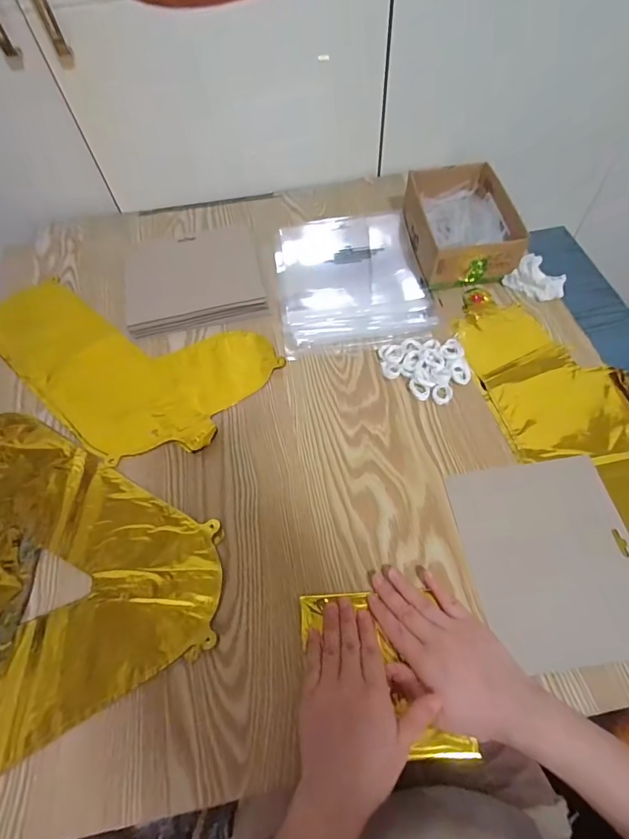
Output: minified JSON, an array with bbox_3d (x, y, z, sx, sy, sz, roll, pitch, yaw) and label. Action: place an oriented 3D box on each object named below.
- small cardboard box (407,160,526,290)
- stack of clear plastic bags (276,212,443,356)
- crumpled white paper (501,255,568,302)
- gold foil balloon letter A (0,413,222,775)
[{"bbox_3d":[0.209,-0.276,0.613,0.130,0.067,0.186,-8,60,-2],"label":"small cardboard box"},{"bbox_3d":[0.051,-0.214,0.630,0.208,0.012,0.265,-8,60,-3],"label":"stack of clear plastic bags"},{"bbox_3d":[0.309,-0.194,0.587,0.074,0.028,0.046,37,68,21],"label":"crumpled white paper"},{"bbox_3d":[-0.306,0.135,0.433,0.343,0.006,0.357,-29,63,-14],"label":"gold foil balloon letter A"}]

